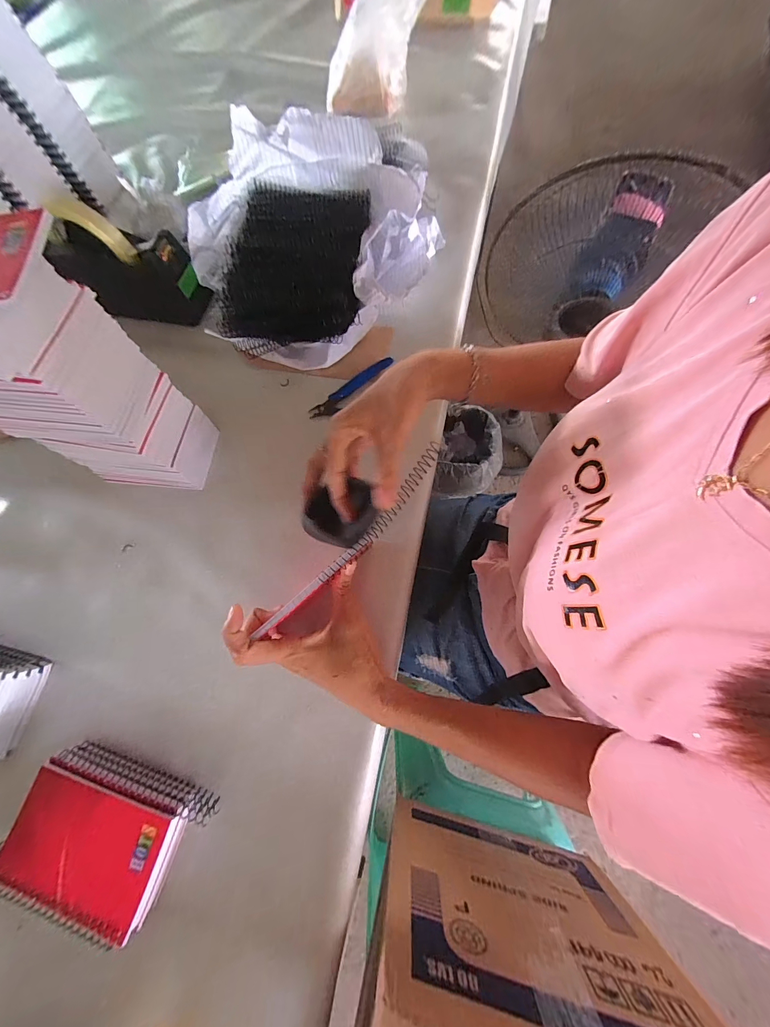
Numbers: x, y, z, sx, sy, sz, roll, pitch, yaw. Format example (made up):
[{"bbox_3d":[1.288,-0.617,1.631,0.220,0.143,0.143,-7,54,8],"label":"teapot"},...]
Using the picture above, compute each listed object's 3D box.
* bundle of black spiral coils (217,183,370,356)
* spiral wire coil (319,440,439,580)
[{"bbox_3d":[-0.115,-0.327,0.452,0.171,0.062,0.216,2,73,6],"label":"bundle of black spiral coils"},{"bbox_3d":[-0.001,0.001,0.296,0.014,0.015,0.152,39,88,15],"label":"spiral wire coil"}]

